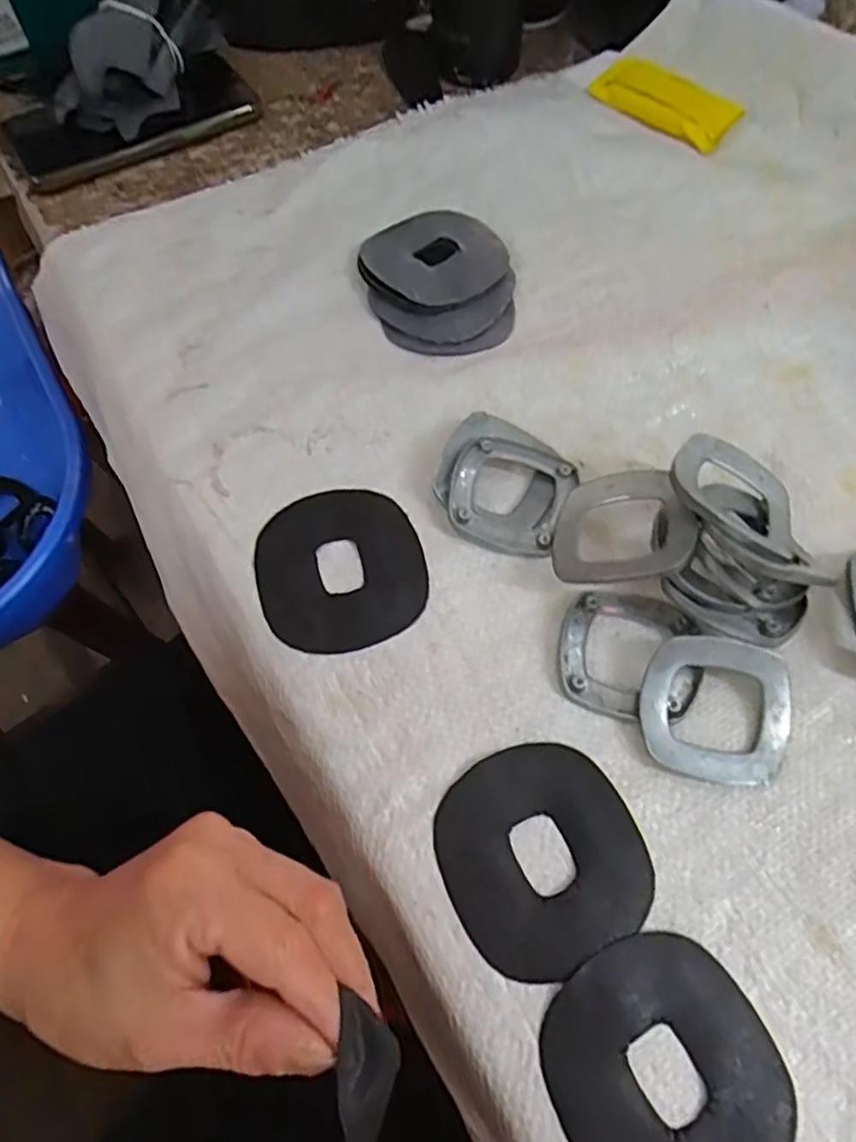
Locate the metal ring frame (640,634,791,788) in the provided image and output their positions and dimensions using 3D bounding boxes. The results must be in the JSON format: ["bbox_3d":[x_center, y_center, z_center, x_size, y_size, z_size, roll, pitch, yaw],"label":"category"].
[{"bbox_3d":[0.120,0.057,0.280,0.060,0.006,0.059,13,84,4],"label":"metal ring frame"}]

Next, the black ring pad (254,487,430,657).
[{"bbox_3d":[-0.041,-0.002,0.317,0.076,0.005,0.081,-18,65,-8],"label":"black ring pad"}]

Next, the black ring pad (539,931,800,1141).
[{"bbox_3d":[0.083,0.174,0.232,0.076,0.004,0.080,-25,66,-11],"label":"black ring pad"}]

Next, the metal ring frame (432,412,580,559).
[{"bbox_3d":[0.037,-0.043,0.331,0.063,0.015,0.066,22,66,11],"label":"metal ring frame"}]

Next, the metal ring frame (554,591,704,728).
[{"bbox_3d":[0.088,0.036,0.296,0.060,0.008,0.058,6,64,4],"label":"metal ring frame"}]

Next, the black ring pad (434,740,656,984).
[{"bbox_3d":[0.045,0.109,0.262,0.076,0.004,0.077,-27,67,-11],"label":"black ring pad"}]

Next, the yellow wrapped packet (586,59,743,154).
[{"bbox_3d":[0.158,-0.324,0.459,0.100,0.014,0.044,38,70,17],"label":"yellow wrapped packet"}]

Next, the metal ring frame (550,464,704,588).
[{"bbox_3d":[0.085,-0.017,0.297,0.061,0.010,0.059,-15,50,25],"label":"metal ring frame"}]

